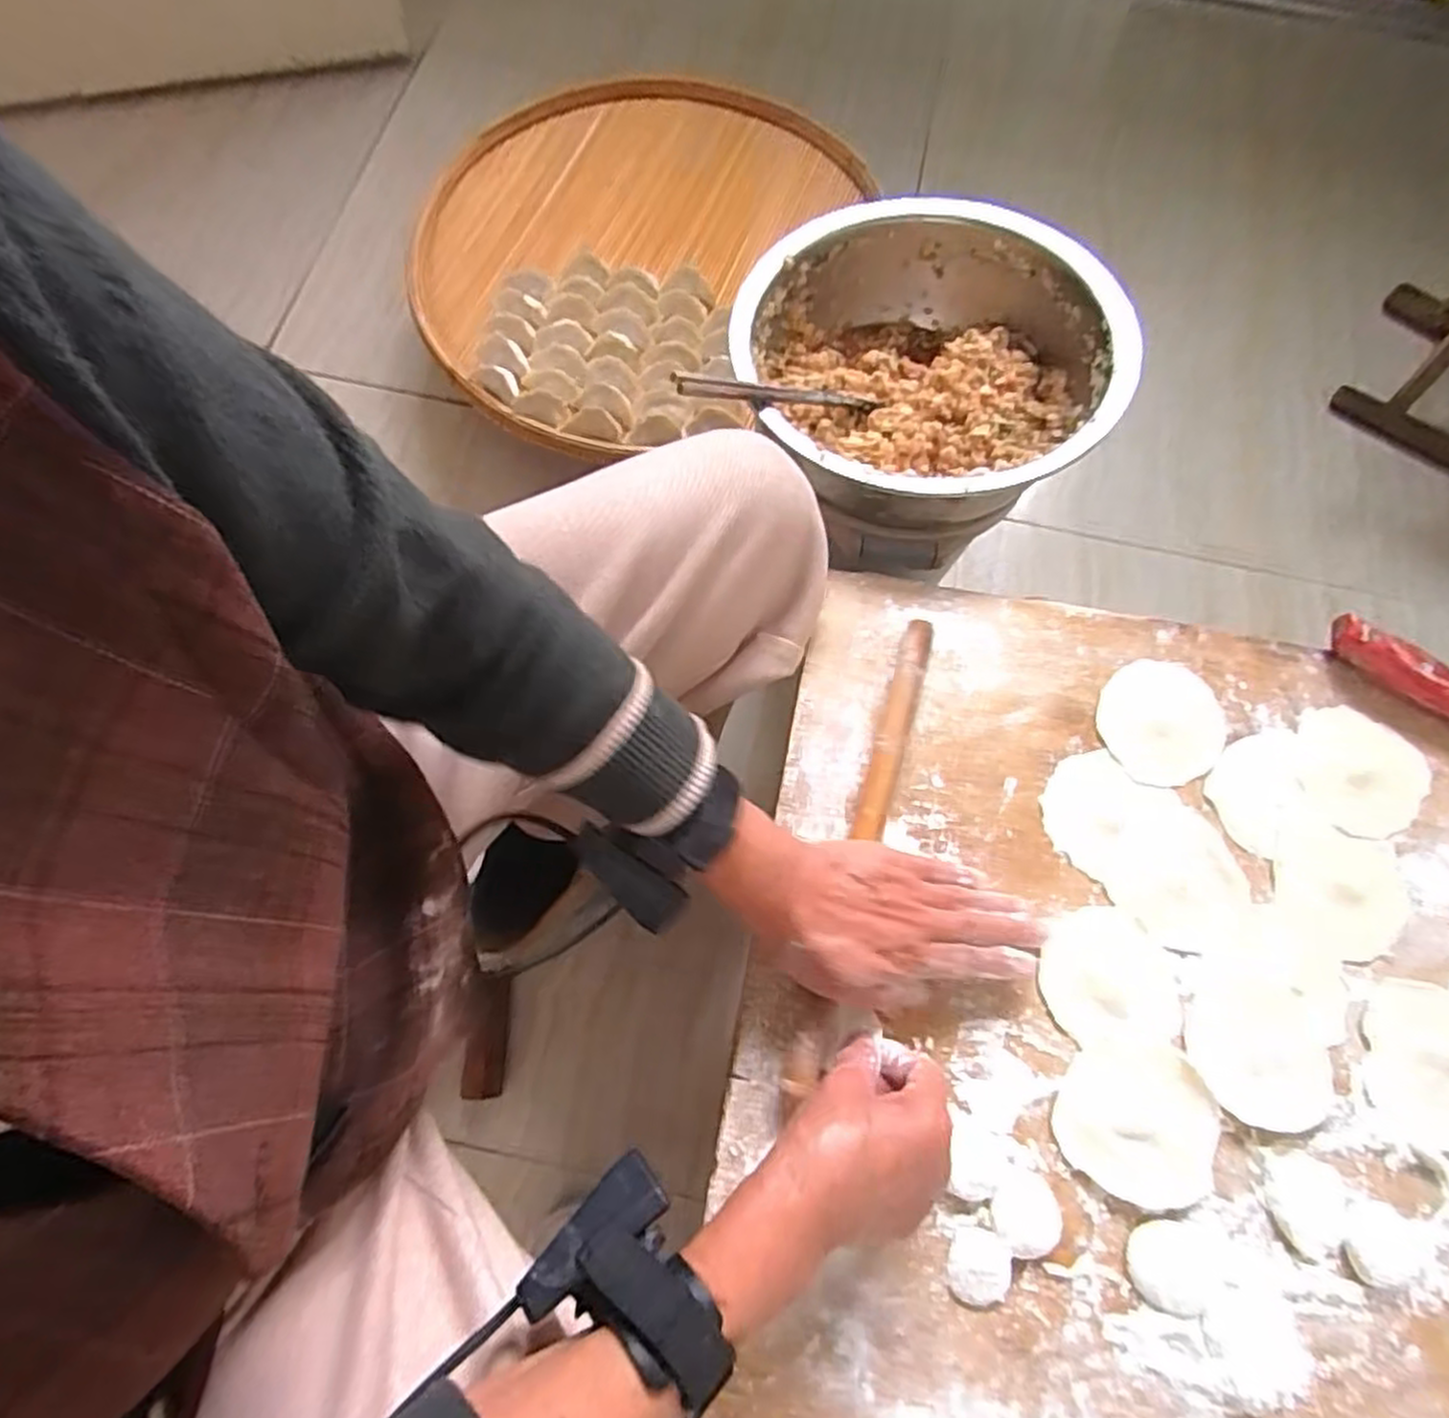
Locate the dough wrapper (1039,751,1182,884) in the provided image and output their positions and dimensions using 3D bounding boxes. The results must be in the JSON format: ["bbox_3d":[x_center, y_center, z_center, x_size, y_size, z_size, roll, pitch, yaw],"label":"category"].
[{"bbox_3d":[0.246,0.069,0.486,0.080,0.004,0.077,0,71,-1],"label":"dough wrapper"}]

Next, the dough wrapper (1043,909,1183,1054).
[{"bbox_3d":[0.230,0.161,0.453,0.078,0.004,0.080,-1,71,-1],"label":"dough wrapper"}]

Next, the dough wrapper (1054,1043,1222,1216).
[{"bbox_3d":[0.235,0.232,0.427,0.084,0.004,0.081,0,71,-1],"label":"dough wrapper"}]

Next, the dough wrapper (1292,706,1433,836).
[{"bbox_3d":[0.417,0.042,0.494,0.083,0.004,0.083,16,72,5],"label":"dough wrapper"}]

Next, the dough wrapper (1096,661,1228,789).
[{"bbox_3d":[0.294,0.007,0.507,0.088,0.004,0.080,0,71,-1],"label":"dough wrapper"}]

